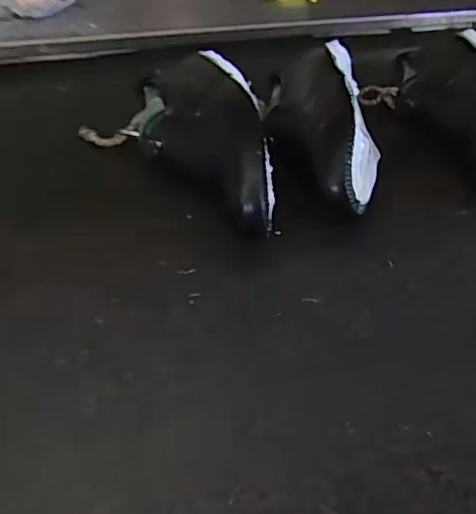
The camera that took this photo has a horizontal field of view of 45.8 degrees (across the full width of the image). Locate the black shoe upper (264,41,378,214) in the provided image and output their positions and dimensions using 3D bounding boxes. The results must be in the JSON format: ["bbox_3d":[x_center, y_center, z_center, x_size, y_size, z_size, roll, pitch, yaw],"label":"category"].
[{"bbox_3d":[0.085,-0.127,0.551,0.109,0.084,0.258,6,44,0],"label":"black shoe upper"}]

